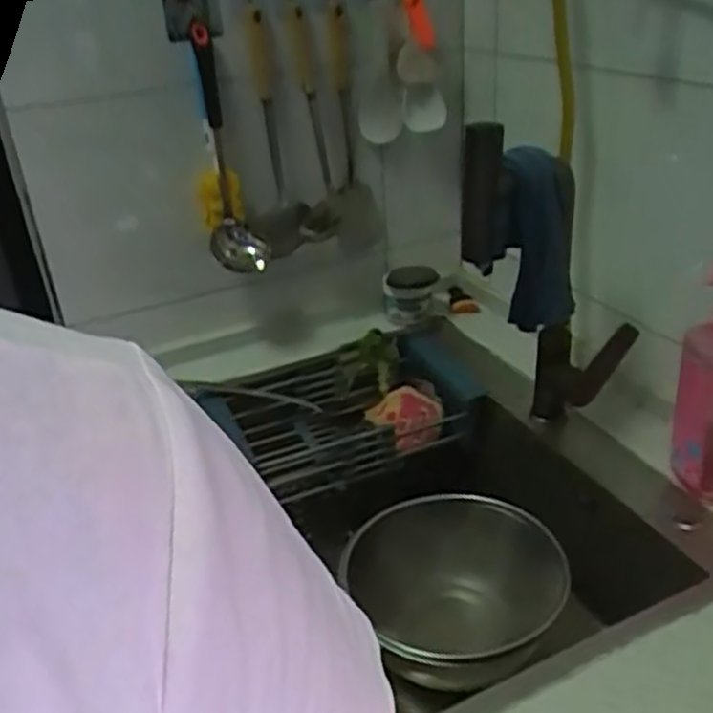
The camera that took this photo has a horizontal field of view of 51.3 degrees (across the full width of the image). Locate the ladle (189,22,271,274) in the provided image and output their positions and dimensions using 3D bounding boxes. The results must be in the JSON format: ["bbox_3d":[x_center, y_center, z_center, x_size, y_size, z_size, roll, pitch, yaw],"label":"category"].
[{"bbox_3d":[-0.174,-0.267,0.997,0.074,0.314,0.064,-9,30,-8],"label":"ladle"}]

